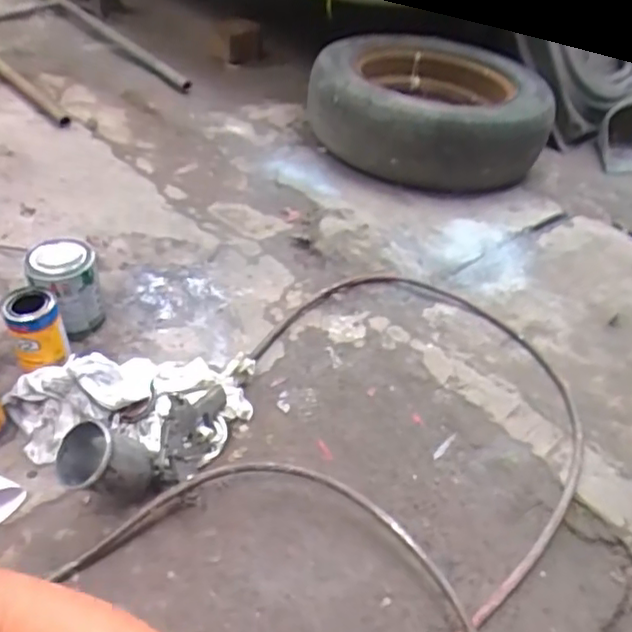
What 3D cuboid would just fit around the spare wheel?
[{"bbox_3d":[0.272,-0.540,1.567,0.531,0.194,0.531,2,44,-1],"label":"spare wheel"}]

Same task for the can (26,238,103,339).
[{"bbox_3d":[-0.389,-0.039,0.983,0.093,0.145,0.091,3,43,-2],"label":"can"}]

